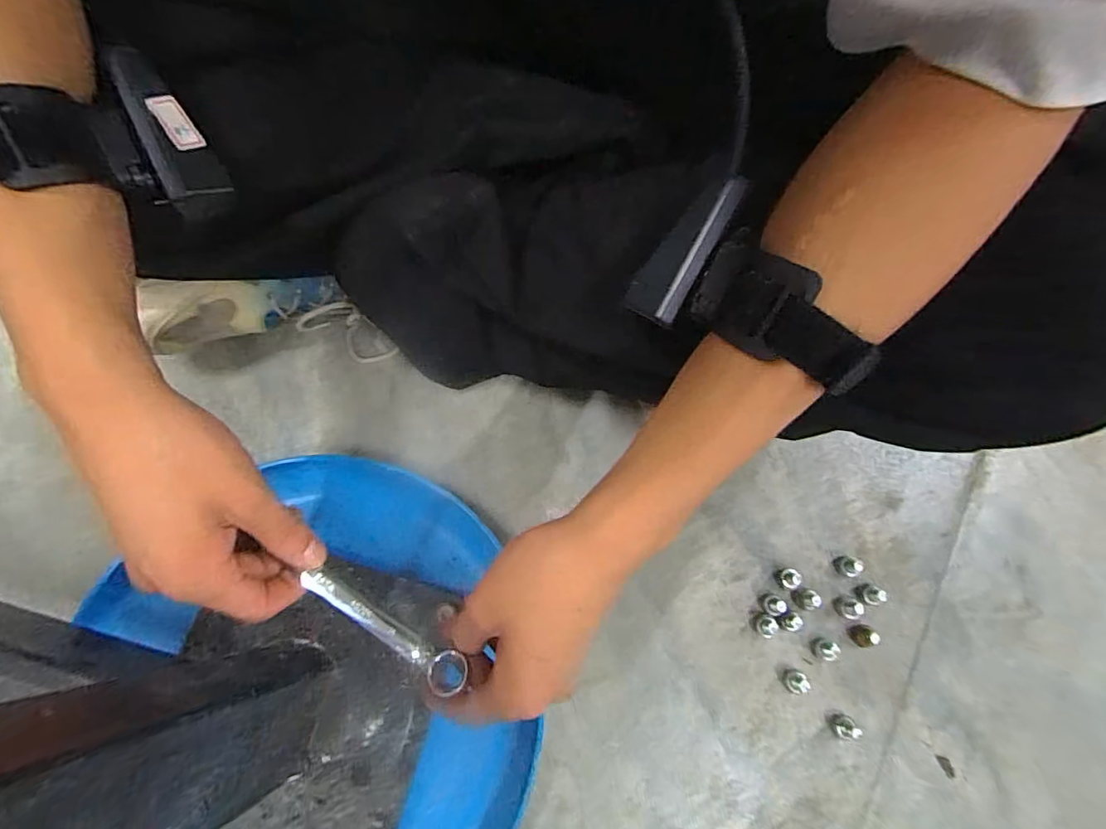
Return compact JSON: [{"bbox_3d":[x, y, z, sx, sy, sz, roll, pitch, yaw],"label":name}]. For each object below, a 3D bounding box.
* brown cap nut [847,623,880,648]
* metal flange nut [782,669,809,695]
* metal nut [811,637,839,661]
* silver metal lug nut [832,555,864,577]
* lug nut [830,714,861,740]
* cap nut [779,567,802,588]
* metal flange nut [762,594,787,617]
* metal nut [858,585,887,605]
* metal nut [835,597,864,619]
[{"bbox_3d":[0.209,0.149,0.337,0.011,0.018,0.014,7,72,0],"label":"brown cap nut"},{"bbox_3d":[0.159,0.175,0.328,0.012,0.016,0.014,22,73,5],"label":"metal flange nut"},{"bbox_3d":[0.182,0.157,0.335,0.010,0.016,0.013,12,72,2],"label":"metal nut"},{"bbox_3d":[0.206,0.105,0.349,0.011,0.021,0.014,16,73,3],"label":"silver metal lug nut"},{"bbox_3d":[0.188,0.201,0.321,0.010,0.017,0.014,22,73,5],"label":"lug nut"},{"bbox_3d":[0.165,0.114,0.347,0.012,0.014,0.013,1,72,-2],"label":"cap nut"},{"bbox_3d":[0.152,0.131,0.343,0.012,0.012,0.014,8,72,1],"label":"metal flange nut"},{"bbox_3d":[0.220,0.125,0.345,0.009,0.018,0.012,7,72,0],"label":"metal nut"},{"bbox_3d":[0.203,0.133,0.342,0.010,0.016,0.013,3,72,-1],"label":"metal nut"}]

